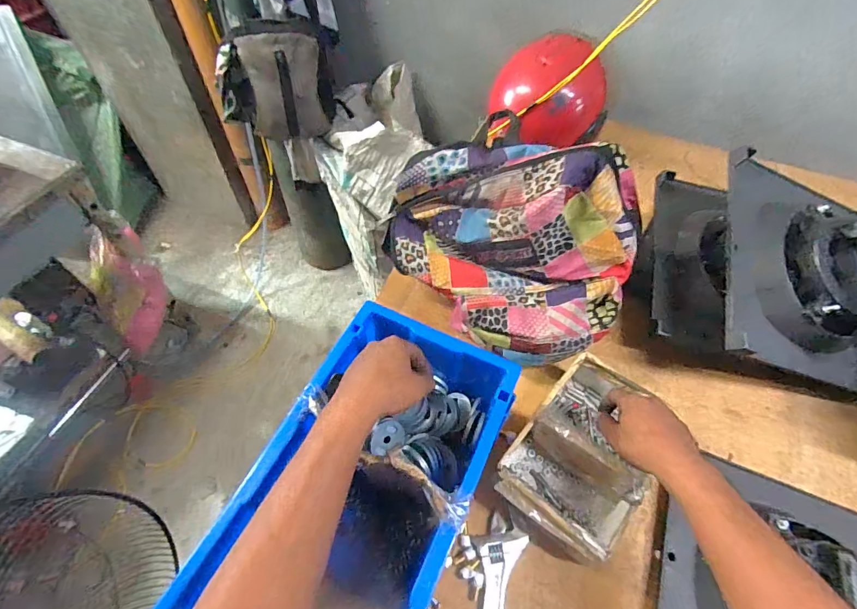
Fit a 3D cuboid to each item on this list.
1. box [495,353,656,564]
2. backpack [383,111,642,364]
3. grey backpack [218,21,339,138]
[{"bbox_3d":[0.199,0.193,0.543,0.142,0.094,0.229,37,62,20],"label":"box"},{"bbox_3d":[0.122,-0.106,0.597,0.356,0.209,0.248,30,60,17],"label":"backpack"},{"bbox_3d":[-0.372,-0.531,1.026,0.275,0.235,0.104,-12,57,-11],"label":"grey backpack"}]

